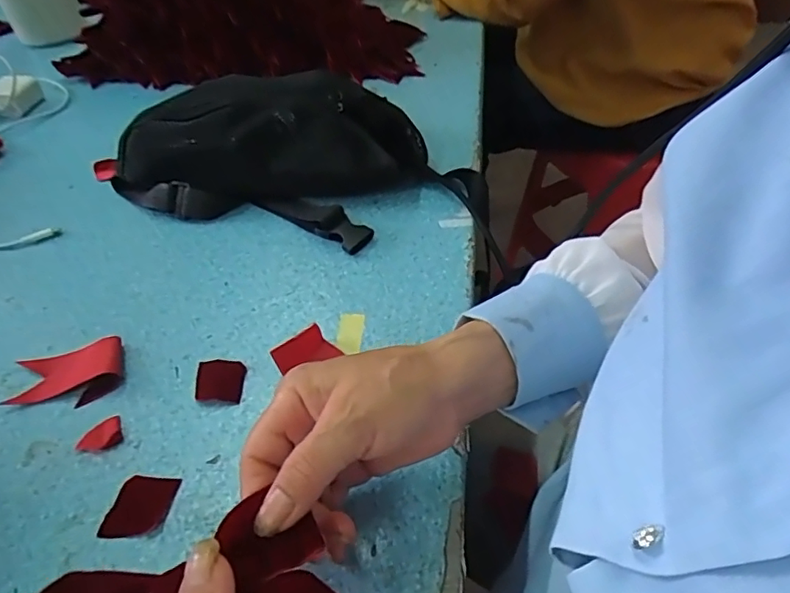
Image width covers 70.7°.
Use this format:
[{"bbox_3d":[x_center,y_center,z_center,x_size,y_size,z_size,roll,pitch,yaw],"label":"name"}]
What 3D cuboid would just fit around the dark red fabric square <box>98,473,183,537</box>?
[{"bbox_3d":[-0.143,0.117,0.312,0.033,0.004,0.035,2,46,8],"label":"dark red fabric square"}]

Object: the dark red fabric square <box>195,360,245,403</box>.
[{"bbox_3d":[-0.116,0.055,0.370,0.033,0.004,0.034,0,43,2],"label":"dark red fabric square"}]

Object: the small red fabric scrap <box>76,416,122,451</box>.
[{"bbox_3d":[-0.184,0.087,0.347,0.026,0.004,0.022,-24,49,-17],"label":"small red fabric scrap"}]

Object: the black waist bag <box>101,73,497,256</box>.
[{"bbox_3d":[-0.094,-0.137,0.502,0.341,0.081,0.162,13,49,17],"label":"black waist bag"}]

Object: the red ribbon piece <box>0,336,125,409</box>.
[{"bbox_3d":[-0.222,0.053,0.378,0.072,0.006,0.048,-15,47,-8],"label":"red ribbon piece"}]

